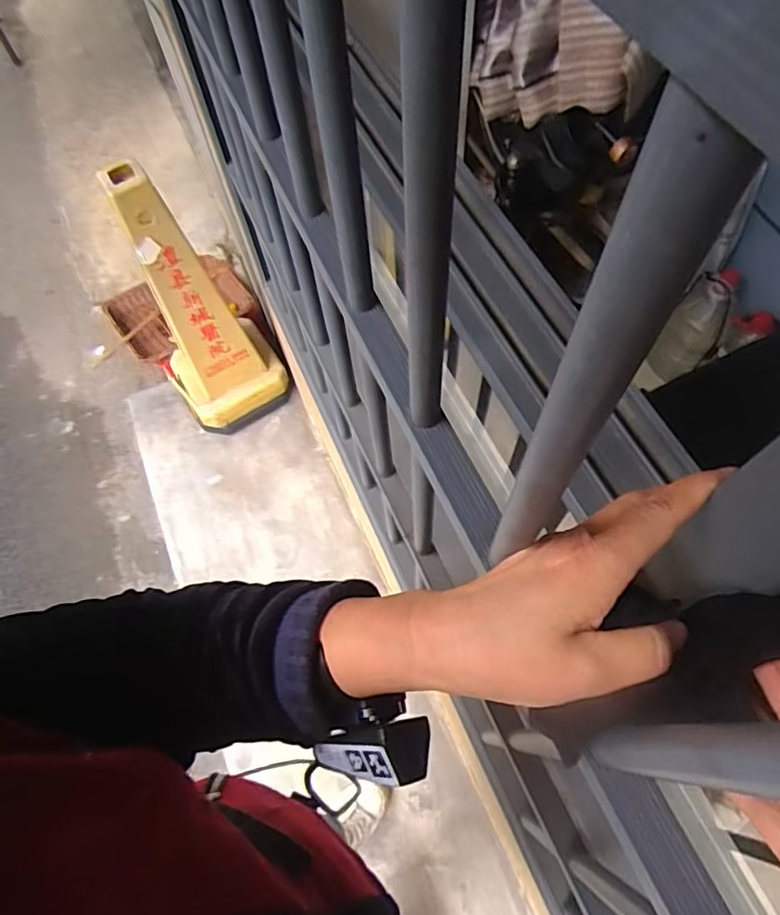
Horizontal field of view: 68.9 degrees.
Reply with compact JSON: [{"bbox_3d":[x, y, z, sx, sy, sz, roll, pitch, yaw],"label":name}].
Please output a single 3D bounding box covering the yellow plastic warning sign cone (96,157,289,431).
[{"bbox_3d":[-0.503,-0.385,1.449,0.295,0.704,0.280,-33,67,-12],"label":"yellow plastic warning sign cone"}]

